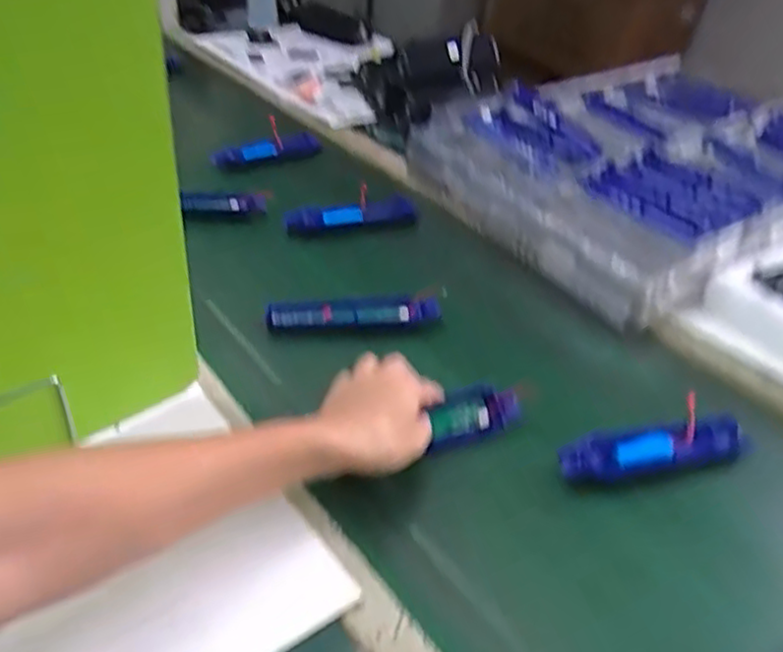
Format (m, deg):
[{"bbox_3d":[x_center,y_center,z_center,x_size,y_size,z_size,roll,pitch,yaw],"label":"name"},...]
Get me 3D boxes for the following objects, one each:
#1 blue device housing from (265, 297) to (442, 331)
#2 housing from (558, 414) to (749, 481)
[{"bbox_3d":[-0.037,-0.013,0.714,0.170,0.022,0.027,-1,37,-9],"label":"blue device housing"},{"bbox_3d":[0.216,0.101,0.589,0.171,0.027,0.037,-6,38,-15],"label":"housing"}]

